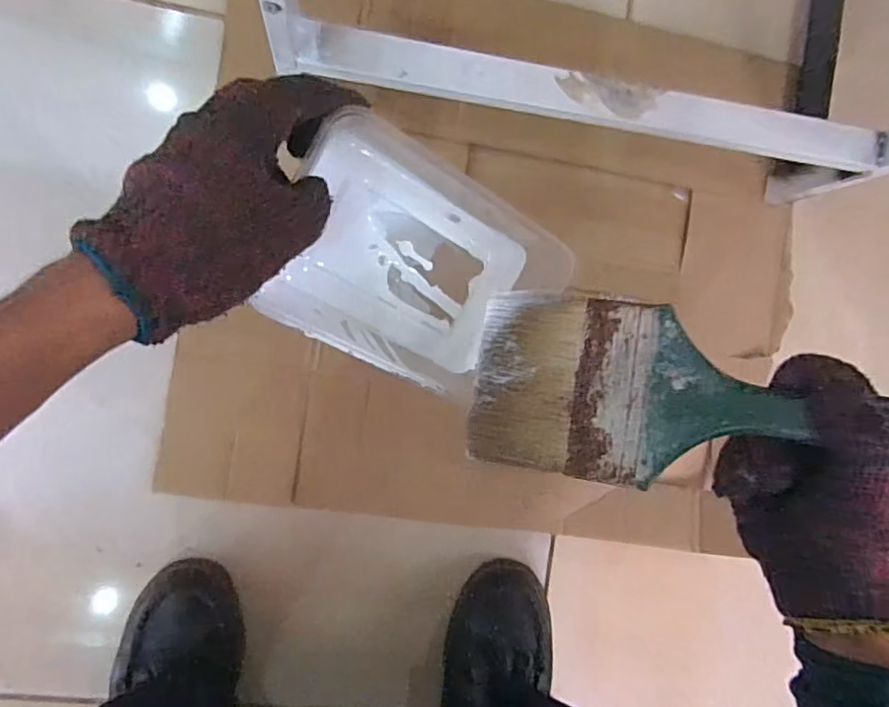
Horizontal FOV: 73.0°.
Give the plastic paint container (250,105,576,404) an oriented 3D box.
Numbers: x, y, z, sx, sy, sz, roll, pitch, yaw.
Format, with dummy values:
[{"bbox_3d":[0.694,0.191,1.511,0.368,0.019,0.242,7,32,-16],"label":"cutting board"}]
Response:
[{"bbox_3d":[-0.007,-0.050,0.371,0.183,0.055,0.130,25,93,-27],"label":"plastic paint container"}]

